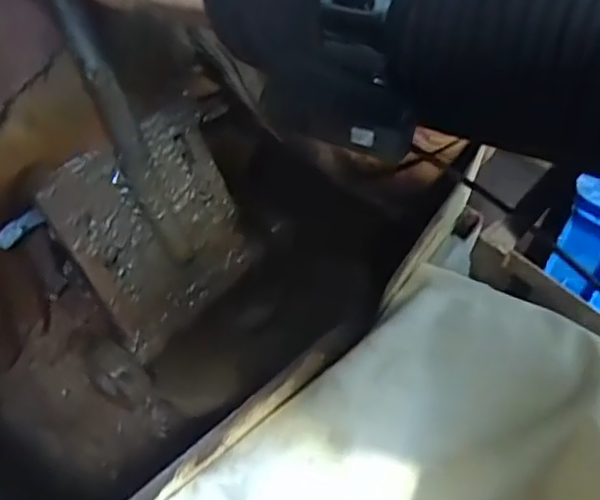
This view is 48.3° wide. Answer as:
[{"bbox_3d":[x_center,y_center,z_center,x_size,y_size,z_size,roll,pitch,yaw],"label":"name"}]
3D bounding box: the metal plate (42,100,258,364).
[{"bbox_3d":[-0.115,-0.020,0.564,0.021,0.166,0.147,16,47,44],"label":"metal plate"}]

